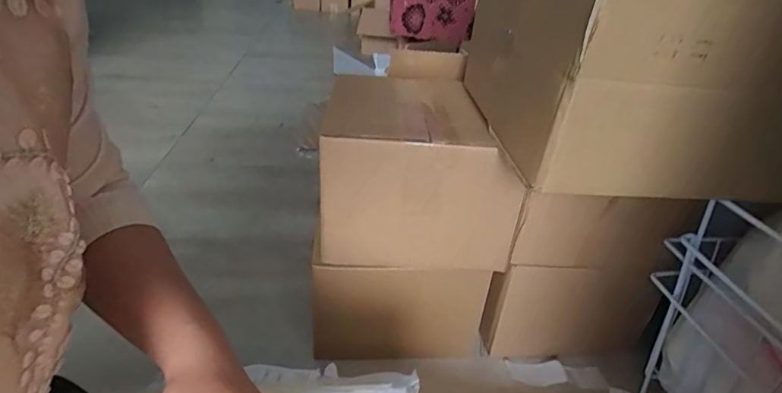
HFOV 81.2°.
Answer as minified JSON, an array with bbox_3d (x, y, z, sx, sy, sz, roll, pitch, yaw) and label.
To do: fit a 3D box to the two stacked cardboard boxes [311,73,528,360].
[{"bbox_3d":[0.014,0.028,0.640,0.220,0.338,0.268,2,31,-5],"label":"two stacked cardboard boxes"}]

